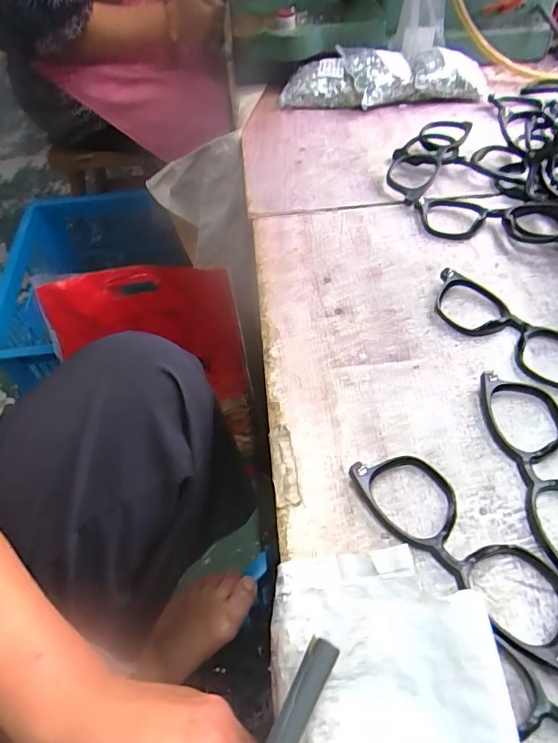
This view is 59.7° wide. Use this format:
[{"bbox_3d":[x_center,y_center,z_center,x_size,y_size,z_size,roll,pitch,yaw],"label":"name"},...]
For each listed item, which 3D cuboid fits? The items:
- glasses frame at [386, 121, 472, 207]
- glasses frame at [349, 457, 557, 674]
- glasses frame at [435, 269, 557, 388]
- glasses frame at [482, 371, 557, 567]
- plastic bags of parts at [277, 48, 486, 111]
[{"bbox_3d":[0.149,-0.217,0.494,0.049,0.023,0.139,28,59,23],"label":"glasses frame"},{"bbox_3d":[0.105,0.094,0.273,0.054,0.013,0.138,-33,57,-20],"label":"glasses frame"},{"bbox_3d":[0.175,-0.035,0.362,0.056,0.016,0.135,-37,58,-22],"label":"glasses frame"},{"bbox_3d":[0.169,0.058,0.296,0.051,0.012,0.140,-5,52,0],"label":"glasses frame"},{"bbox_3d":[0.128,-0.356,0.591,0.246,0.044,0.073,3,52,6],"label":"plastic bags of parts"}]

